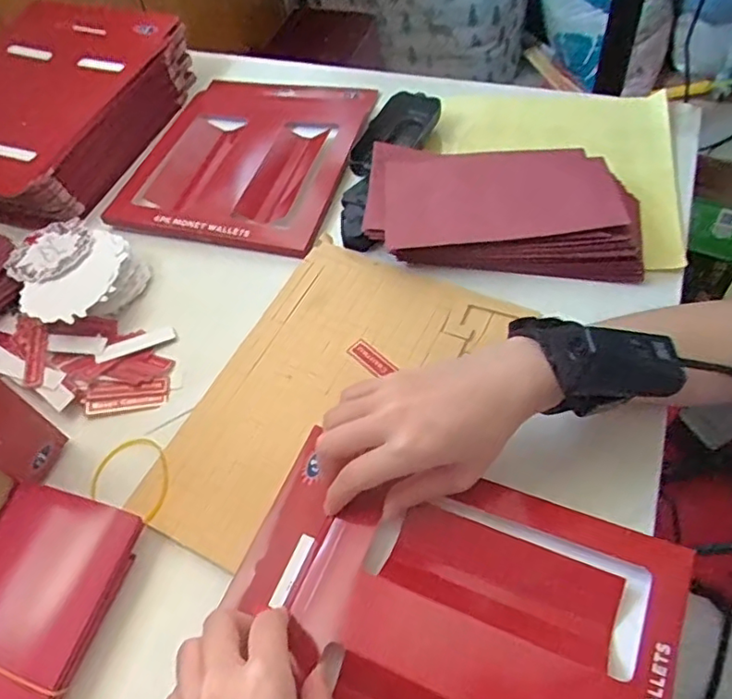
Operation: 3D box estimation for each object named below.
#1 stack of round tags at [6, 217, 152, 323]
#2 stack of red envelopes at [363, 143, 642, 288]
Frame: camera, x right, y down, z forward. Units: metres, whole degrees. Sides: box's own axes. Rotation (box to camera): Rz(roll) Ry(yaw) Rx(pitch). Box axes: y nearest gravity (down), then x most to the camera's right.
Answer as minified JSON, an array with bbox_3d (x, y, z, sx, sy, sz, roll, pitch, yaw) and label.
[{"bbox_3d":[-0.240,-0.064,0.493,0.109,0.030,0.093,32,66,25],"label":"stack of round tags"},{"bbox_3d":[0.109,-0.115,0.494,0.213,0.043,0.121,1,57,9],"label":"stack of red envelopes"}]

